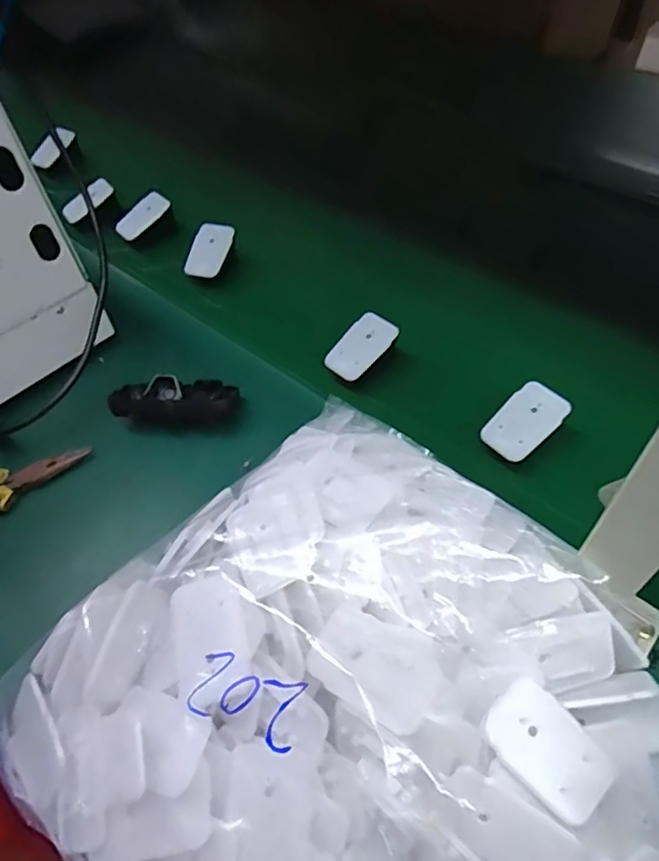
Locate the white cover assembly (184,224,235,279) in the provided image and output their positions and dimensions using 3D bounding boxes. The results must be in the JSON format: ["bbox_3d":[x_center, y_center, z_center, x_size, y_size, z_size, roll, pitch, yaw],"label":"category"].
[{"bbox_3d":[-0.135,-0.204,0.644,0.042,0.010,0.070,15,71,7],"label":"white cover assembly"}]

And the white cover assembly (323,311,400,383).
[{"bbox_3d":[0.031,-0.079,0.539,0.045,0.007,0.072,38,78,19],"label":"white cover assembly"}]

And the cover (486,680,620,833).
[{"bbox_3d":[0.117,0.170,0.304,0.067,0.004,0.042,43,75,13],"label":"cover"}]

